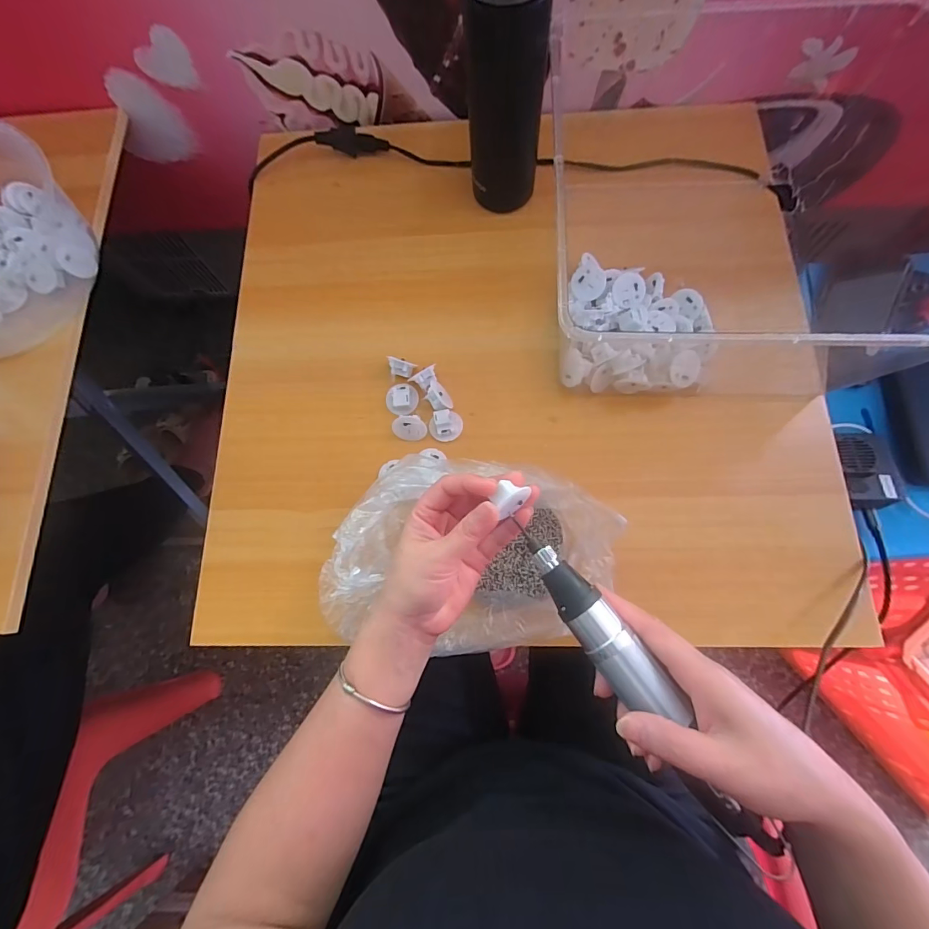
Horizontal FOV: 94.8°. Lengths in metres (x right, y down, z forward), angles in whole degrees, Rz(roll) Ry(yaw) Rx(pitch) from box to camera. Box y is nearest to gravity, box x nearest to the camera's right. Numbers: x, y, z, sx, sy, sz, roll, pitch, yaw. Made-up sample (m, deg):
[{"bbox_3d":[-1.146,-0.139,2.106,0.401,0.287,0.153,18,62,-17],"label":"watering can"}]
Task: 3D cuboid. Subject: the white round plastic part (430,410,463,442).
[{"bbox_3d":[-0.018,-0.037,0.407,0.031,0.016,0.027,0,71,0],"label":"white round plastic part"}]

